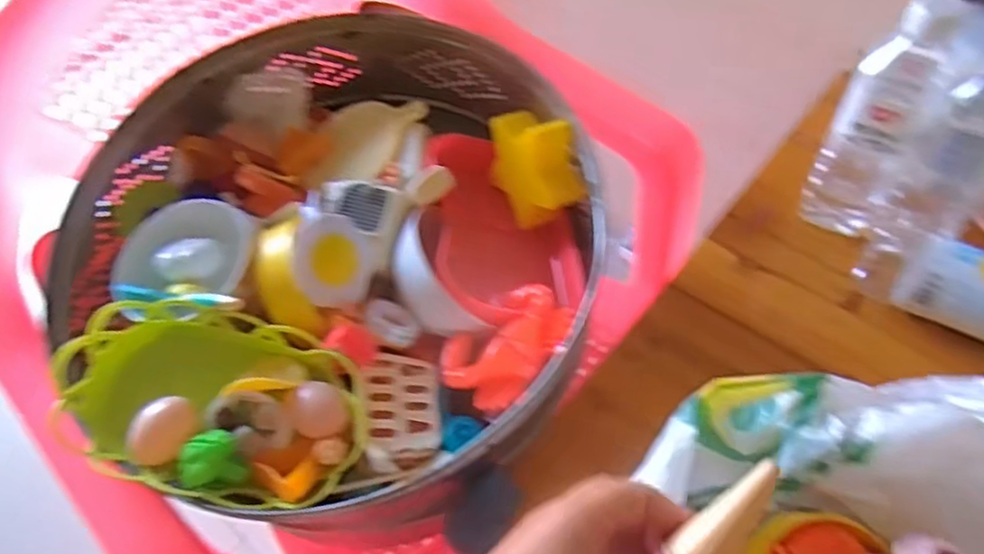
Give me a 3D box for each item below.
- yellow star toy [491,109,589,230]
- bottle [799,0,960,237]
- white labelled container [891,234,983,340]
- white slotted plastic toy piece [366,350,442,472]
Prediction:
[{"bbox_3d":[0.035,-0.093,0.589,0.054,0.083,0.092,-24,58,-13],"label":"yellow star toy"},{"bbox_3d":[0.308,-0.126,0.565,0.063,0.221,0.065,22,59,17],"label":"bottle"},{"bbox_3d":[0.373,0.016,0.548,0.099,0.053,0.058,32,63,22],"label":"white labelled container"},{"bbox_3d":[-0.063,0.093,0.490,0.050,0.023,0.080,5,51,-20],"label":"white slotted plastic toy piece"}]

